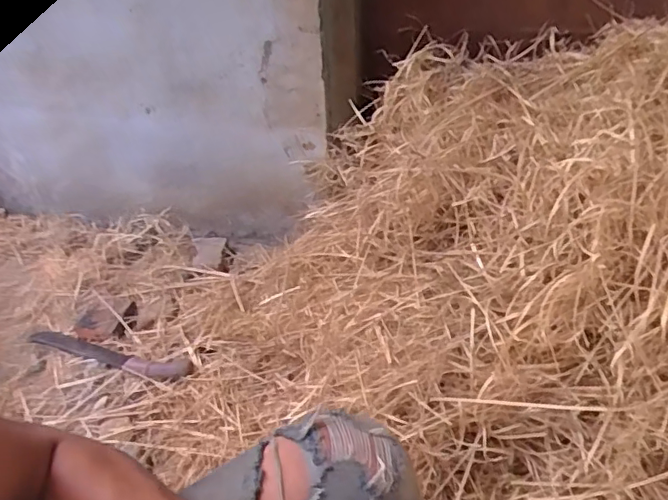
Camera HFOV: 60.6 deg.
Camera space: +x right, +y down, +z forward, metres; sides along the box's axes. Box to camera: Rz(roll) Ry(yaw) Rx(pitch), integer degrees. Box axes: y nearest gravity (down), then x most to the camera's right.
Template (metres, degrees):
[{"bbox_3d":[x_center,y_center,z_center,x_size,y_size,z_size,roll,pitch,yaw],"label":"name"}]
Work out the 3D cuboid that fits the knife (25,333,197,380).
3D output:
[{"bbox_3d":[-0.460,0.209,1.145,0.414,0.058,0.056,12,43,17],"label":"knife"}]

